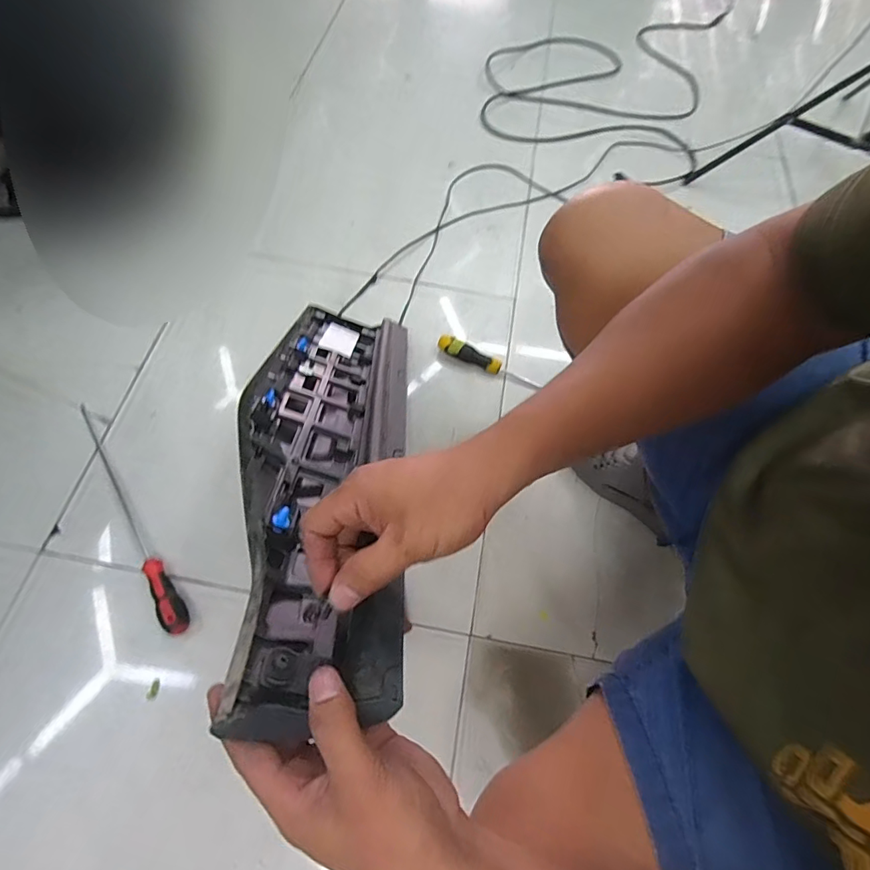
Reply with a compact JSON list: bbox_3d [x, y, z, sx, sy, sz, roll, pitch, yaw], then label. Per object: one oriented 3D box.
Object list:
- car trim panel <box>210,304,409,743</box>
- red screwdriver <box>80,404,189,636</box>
[{"bbox_3d":[-0.113,-0.020,0.542,0.163,0.061,0.665,-3,32,-5],"label":"car trim panel"},{"bbox_3d":[-0.442,0.095,0.695,0.031,0.027,0.409,-31,69,-17],"label":"red screwdriver"}]

